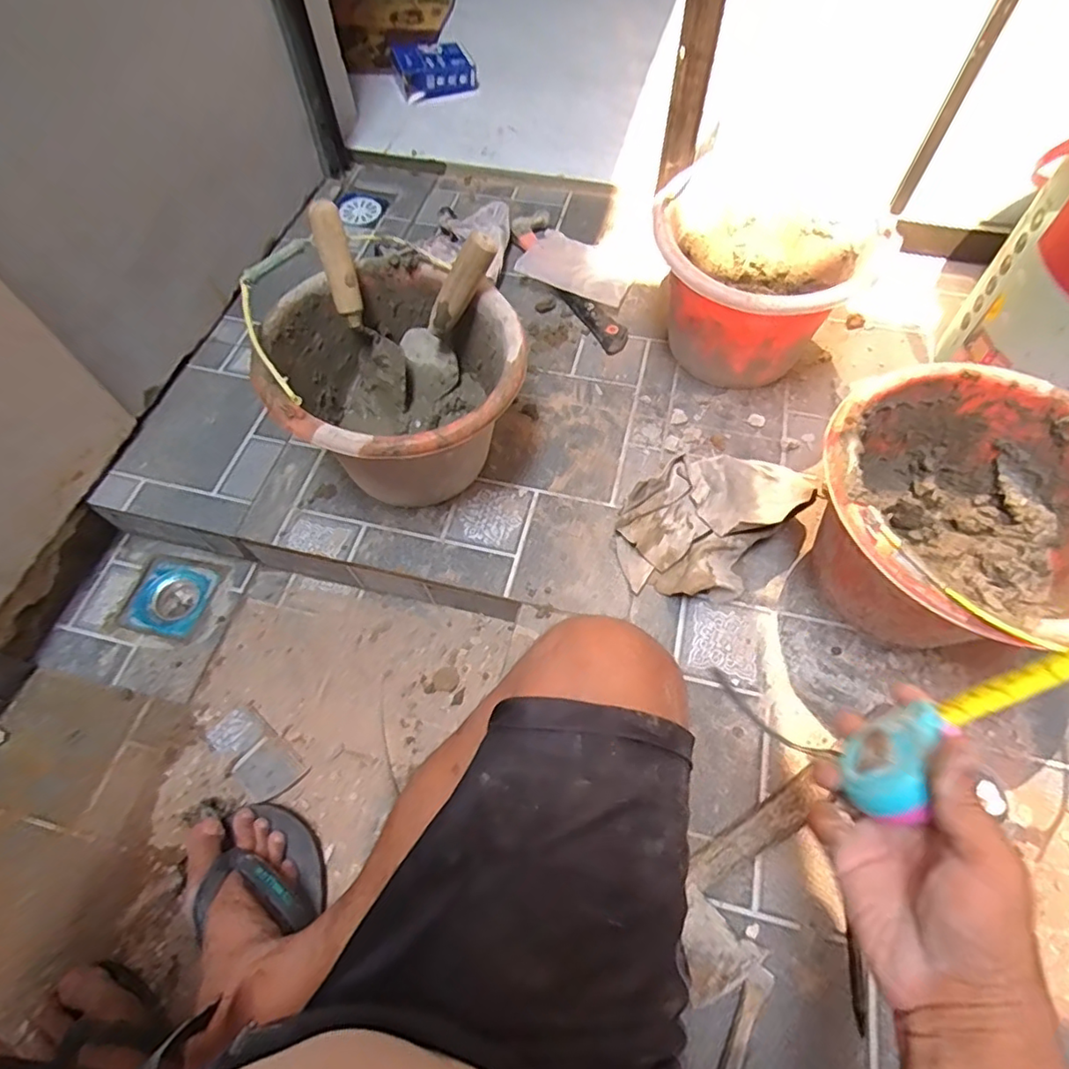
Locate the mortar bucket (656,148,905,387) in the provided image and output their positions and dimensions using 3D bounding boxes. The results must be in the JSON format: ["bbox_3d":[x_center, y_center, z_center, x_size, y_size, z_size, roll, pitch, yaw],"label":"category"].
[{"bbox_3d":[0.286,-0.327,0.795,0.266,0.189,0.264,0,62,1],"label":"mortar bucket"}]

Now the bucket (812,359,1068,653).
[{"bbox_3d":[0.410,0.008,0.594,0.268,0.203,0.294,0,62,1],"label":"bucket"}]

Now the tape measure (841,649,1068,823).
[{"bbox_3d":[0.256,0.103,0.339,0.169,0.050,0.043,-39,63,12],"label":"tape measure"}]

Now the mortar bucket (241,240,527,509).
[{"bbox_3d":[-0.165,-0.173,0.711,0.270,0.219,0.321,-35,65,-16],"label":"mortar bucket"}]

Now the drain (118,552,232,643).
[{"bbox_3d":[-0.484,0.091,0.809,0.114,0.041,0.115,16,64,9],"label":"drain"}]

